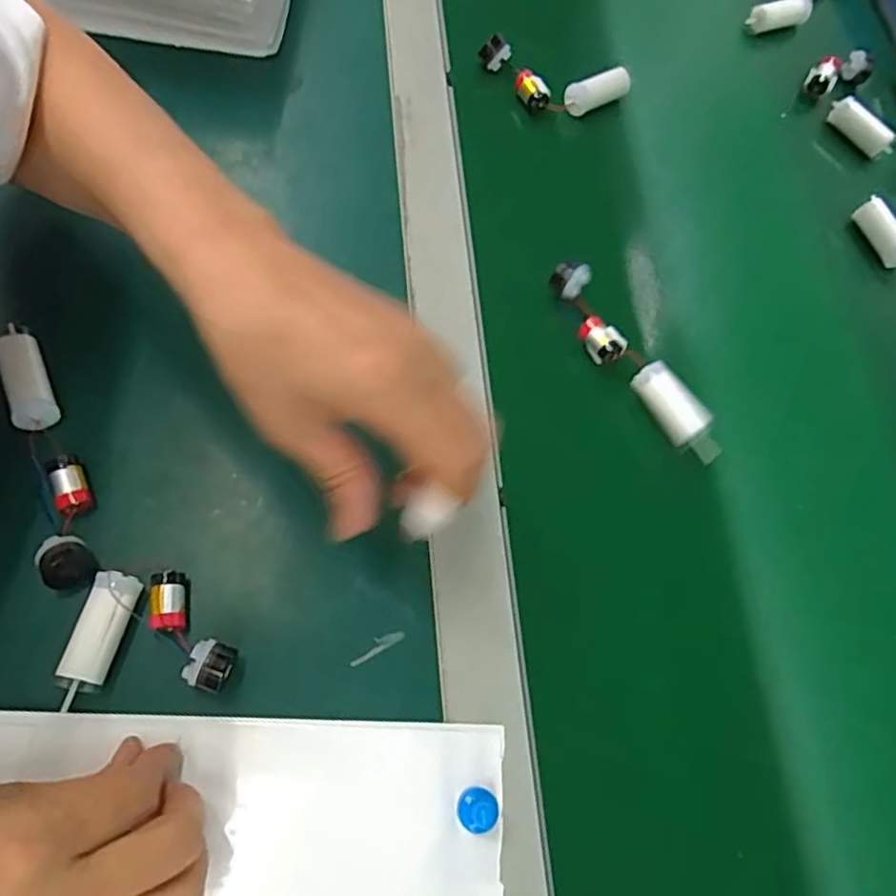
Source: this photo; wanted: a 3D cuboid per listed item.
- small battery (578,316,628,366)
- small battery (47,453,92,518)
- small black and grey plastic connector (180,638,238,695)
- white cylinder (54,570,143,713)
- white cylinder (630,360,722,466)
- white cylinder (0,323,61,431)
[{"bbox_3d":[0.093,-0.066,0.406,0.016,0.017,0.030,-38,77,-10],"label":"small battery"},{"bbox_3d":[-0.188,0.019,0.332,0.014,0.019,0.029,-18,74,-5],"label":"small battery"},{"bbox_3d":[-0.109,0.101,0.309,0.020,0.017,0.021,18,74,6],"label":"small black and grey plastic connector"},{"bbox_3d":[-0.161,0.088,0.307,0.019,0.018,0.060,15,74,5],"label":"white cylinder"},{"bbox_3d":[0.136,-0.021,0.391,0.022,0.020,0.065,-35,76,-10],"label":"white cylinder"},{"bbox_3d":[-0.219,-0.036,0.348,0.021,0.022,0.055,-23,75,-7],"label":"white cylinder"}]

